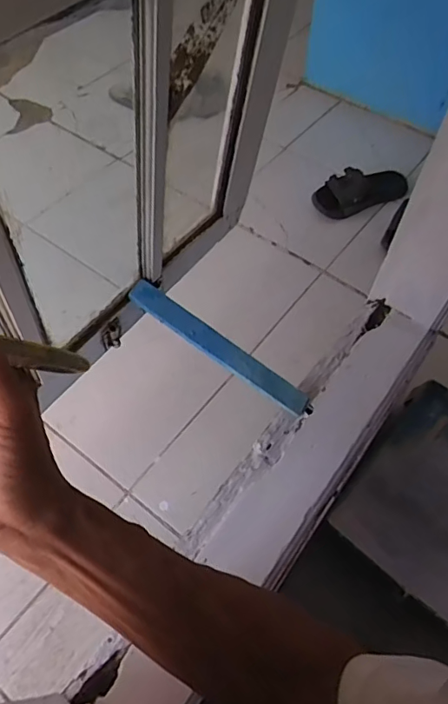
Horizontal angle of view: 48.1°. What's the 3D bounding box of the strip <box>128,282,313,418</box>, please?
[{"bbox_3d":[-0.006,-0.006,0.638,0.262,0.011,0.033,36,62,1],"label":"strip"}]

